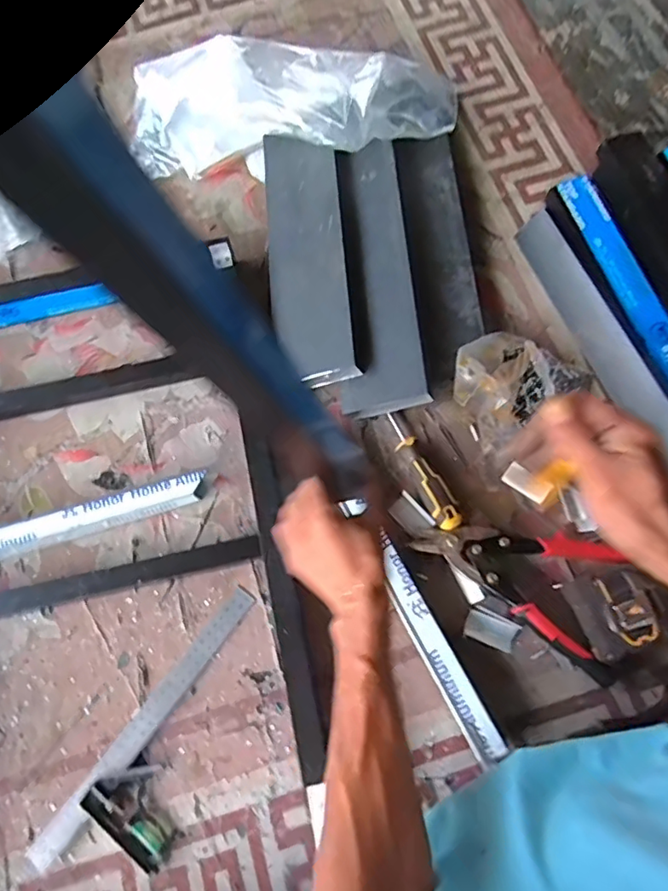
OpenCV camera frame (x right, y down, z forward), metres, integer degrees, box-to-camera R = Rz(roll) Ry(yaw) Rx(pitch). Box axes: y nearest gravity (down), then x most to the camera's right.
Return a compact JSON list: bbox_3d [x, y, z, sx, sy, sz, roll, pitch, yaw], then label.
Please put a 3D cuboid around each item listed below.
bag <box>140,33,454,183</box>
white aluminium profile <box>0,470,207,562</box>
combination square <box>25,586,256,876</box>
[{"bbox_3d":[-0.079,-0.423,0.715,0.433,0.123,0.159,12,72,22],"label":"bag"},{"bbox_3d":[-0.271,0.084,0.605,0.272,0.040,0.032,-16,72,-3],"label":"white aluminium profile"},{"bbox_3d":[-0.154,0.290,0.545,0.100,0.012,0.296,34,76,13],"label":"combination square"}]

